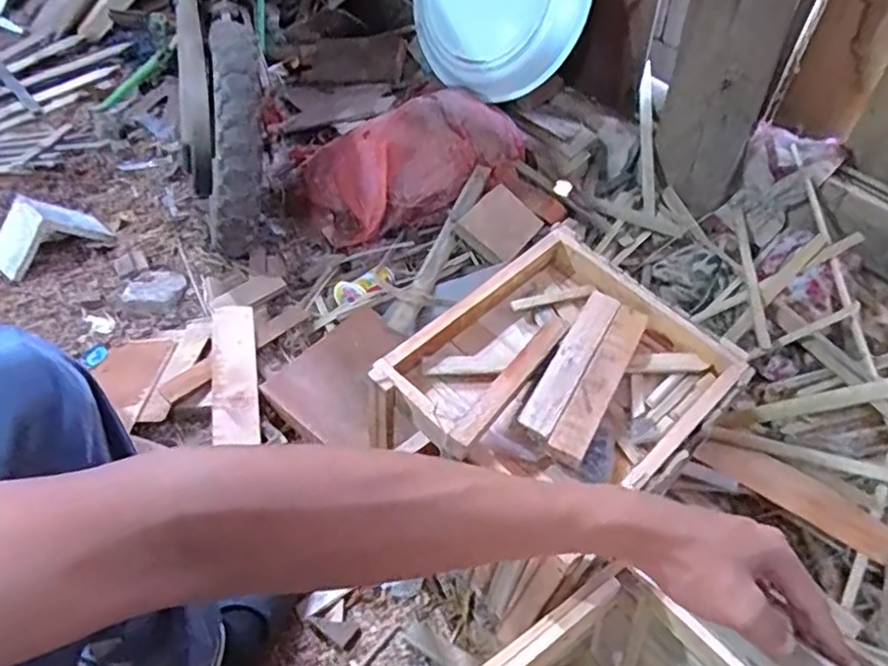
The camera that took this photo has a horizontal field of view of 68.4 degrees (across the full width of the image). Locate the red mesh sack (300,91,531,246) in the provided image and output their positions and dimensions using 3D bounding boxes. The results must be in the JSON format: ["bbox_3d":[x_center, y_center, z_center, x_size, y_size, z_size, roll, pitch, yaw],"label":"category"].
[{"bbox_3d":[-0.041,-0.308,1.157,0.404,0.133,0.198,-19,54,-14],"label":"red mesh sack"}]

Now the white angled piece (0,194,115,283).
[{"bbox_3d":[-0.667,-0.170,1.084,0.072,0.082,0.174,35,60,25],"label":"white angled piece"}]

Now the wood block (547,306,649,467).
[{"bbox_3d":[0.139,0.041,0.577,0.031,0.014,0.177,24,56,19],"label":"wood block"}]

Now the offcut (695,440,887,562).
[{"bbox_3d":[0.417,0.190,0.779,0.221,0.011,0.049,30,69,35],"label":"offcut"}]

